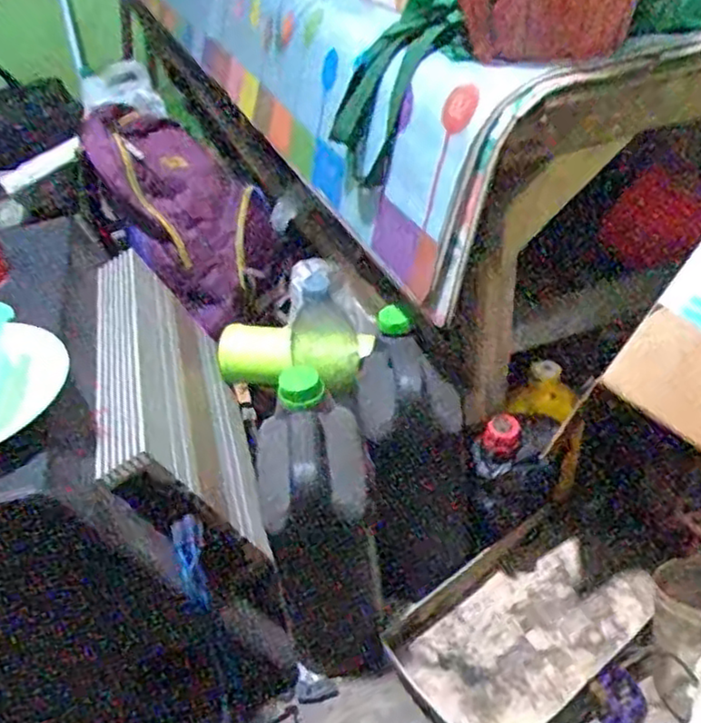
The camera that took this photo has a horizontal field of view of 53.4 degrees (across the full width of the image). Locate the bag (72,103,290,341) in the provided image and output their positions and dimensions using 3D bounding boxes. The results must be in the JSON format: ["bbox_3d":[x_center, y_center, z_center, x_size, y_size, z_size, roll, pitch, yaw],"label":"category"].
[{"bbox_3d":[-0.286,-0.274,1.269,0.206,0.448,0.192,-38,10,-34],"label":"bag"}]

